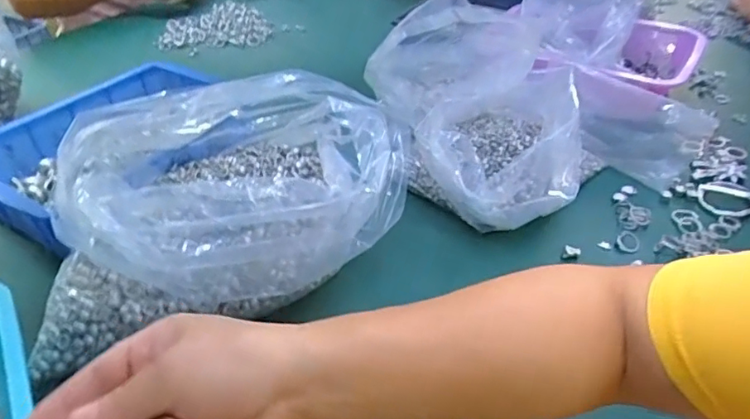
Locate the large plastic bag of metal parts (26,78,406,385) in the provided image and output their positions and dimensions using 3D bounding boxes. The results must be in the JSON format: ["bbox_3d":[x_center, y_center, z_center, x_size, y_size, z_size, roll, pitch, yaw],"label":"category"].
[{"bbox_3d":[-0.143,-0.020,0.508,0.344,0.162,0.226,-12,40,-13],"label":"large plastic bag of metal parts"}]

